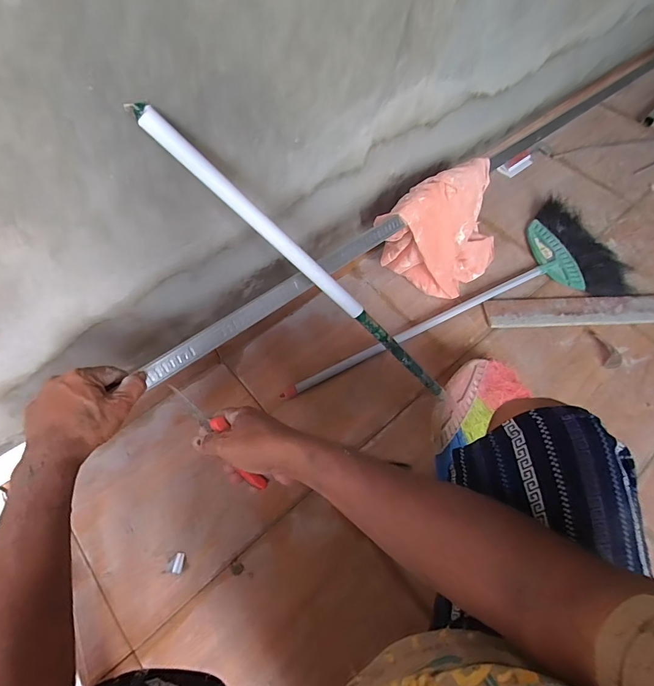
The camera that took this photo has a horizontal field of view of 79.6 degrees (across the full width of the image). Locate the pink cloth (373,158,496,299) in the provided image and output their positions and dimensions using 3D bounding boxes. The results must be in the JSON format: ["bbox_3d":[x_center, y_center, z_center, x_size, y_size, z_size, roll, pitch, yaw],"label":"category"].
[{"bbox_3d":[0.268,-0.237,0.871,0.297,0.263,0.164,-39,70,-21],"label":"pink cloth"}]

